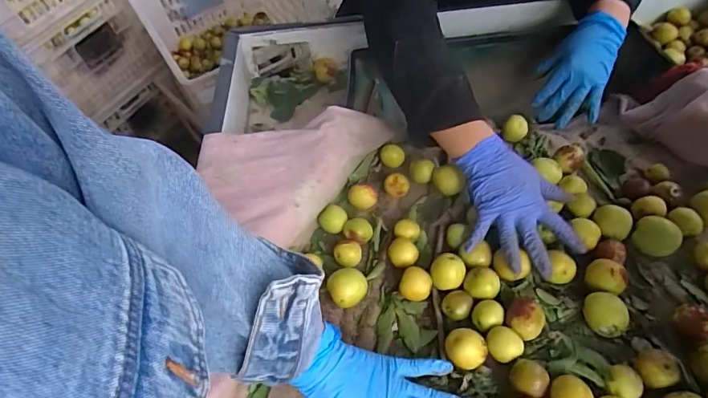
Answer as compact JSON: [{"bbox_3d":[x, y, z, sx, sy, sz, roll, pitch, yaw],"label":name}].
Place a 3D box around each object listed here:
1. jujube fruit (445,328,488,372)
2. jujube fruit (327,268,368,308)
[{"bbox_3d":[0.108,0.148,0.464,0.035,0.033,0.037,-2,58,3],"label":"jujube fruit"},{"bbox_3d":[-0.006,0.098,0.521,0.042,0.033,0.038,-15,58,-5],"label":"jujube fruit"}]

